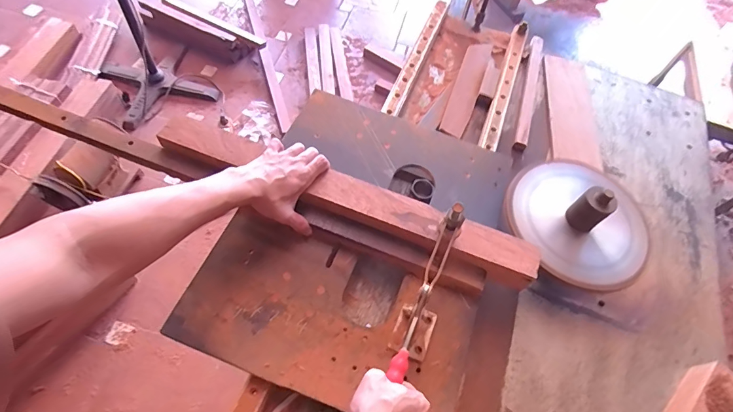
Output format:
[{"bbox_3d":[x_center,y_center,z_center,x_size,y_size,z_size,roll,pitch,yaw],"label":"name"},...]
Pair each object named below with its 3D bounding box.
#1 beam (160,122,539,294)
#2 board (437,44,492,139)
[{"bbox_3d":[-0.037,-0.016,0.630,0.595,0.042,0.071,21,60,7],"label":"beam"},{"bbox_3d":[0.222,-0.261,0.896,0.059,0.012,0.287,28,63,-6],"label":"board"}]

